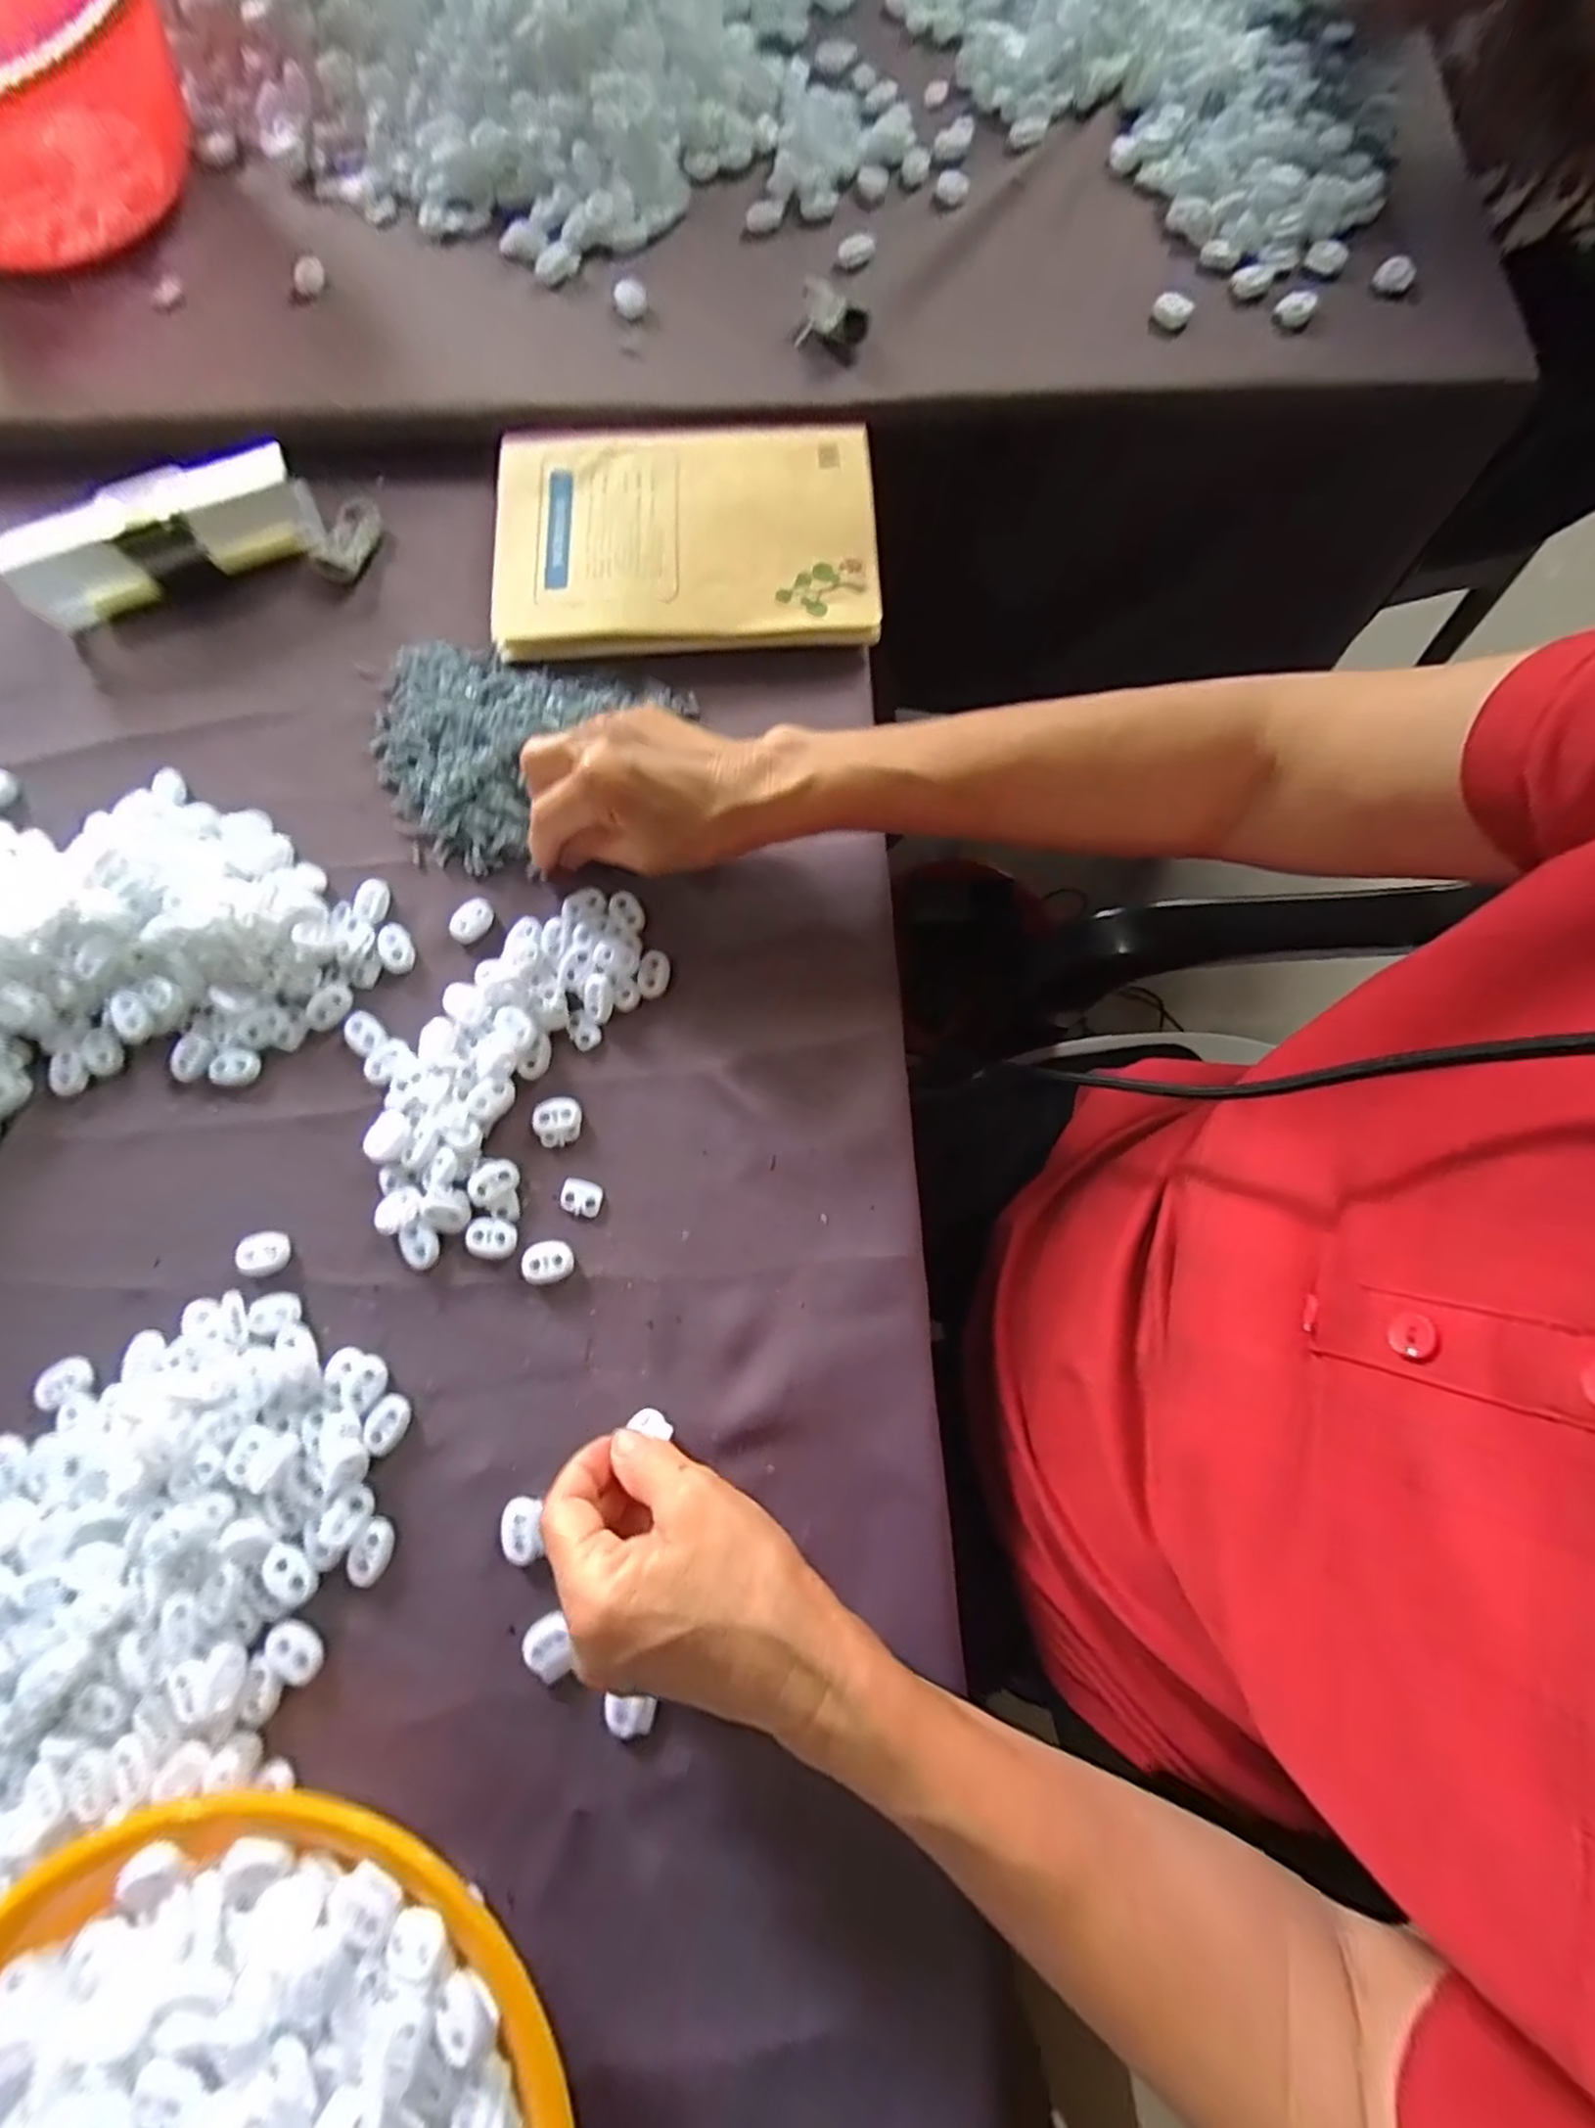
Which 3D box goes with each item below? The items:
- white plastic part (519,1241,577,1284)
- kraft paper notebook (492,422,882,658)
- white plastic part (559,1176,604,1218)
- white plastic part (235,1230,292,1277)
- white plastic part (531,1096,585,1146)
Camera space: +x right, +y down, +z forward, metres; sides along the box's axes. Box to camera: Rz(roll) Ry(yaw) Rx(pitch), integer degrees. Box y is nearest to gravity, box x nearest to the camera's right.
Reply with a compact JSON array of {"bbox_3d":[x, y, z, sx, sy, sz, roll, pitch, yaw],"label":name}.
[{"bbox_3d":[-0.113,0.089,0.323,0.023,0.004,0.018,-9,79,-1],"label":"white plastic part"},{"bbox_3d":[-0.063,-0.296,0.393,0.207,0.009,0.146,-3,79,0],"label":"kraft paper notebook"},{"bbox_3d":[-0.100,0.061,0.330,0.020,0.004,0.016,17,79,4],"label":"white plastic part"},{"bbox_3d":[-0.243,0.086,0.324,0.023,0.006,0.020,-1,79,0],"label":"white plastic part"},{"bbox_3d":[-0.113,0.027,0.337,0.022,0.005,0.023,0,79,1],"label":"white plastic part"}]

